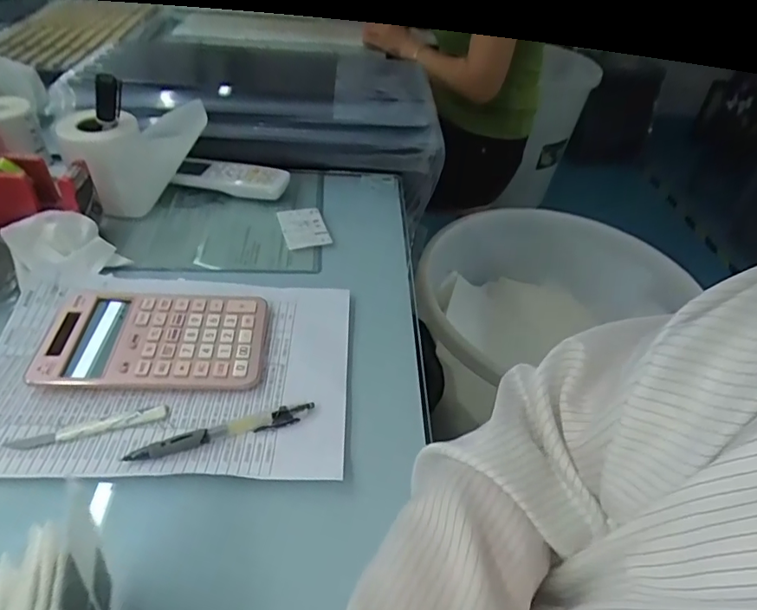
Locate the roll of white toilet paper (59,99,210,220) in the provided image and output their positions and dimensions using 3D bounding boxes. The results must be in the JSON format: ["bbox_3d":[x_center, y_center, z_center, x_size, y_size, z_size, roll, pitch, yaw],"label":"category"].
[{"bbox_3d":[-0.281,-0.179,0.630,0.076,0.105,0.156,22,46,22],"label":"roll of white toilet paper"}]

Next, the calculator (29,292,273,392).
[{"bbox_3d":[-0.190,0.028,0.459,0.175,0.024,0.109,-1,42,-2],"label":"calculator"}]

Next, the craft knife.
[{"bbox_3d":[-0.215,0.090,0.395,0.108,0.005,0.013,-11,43,-13],"label":"craft knife"}]

